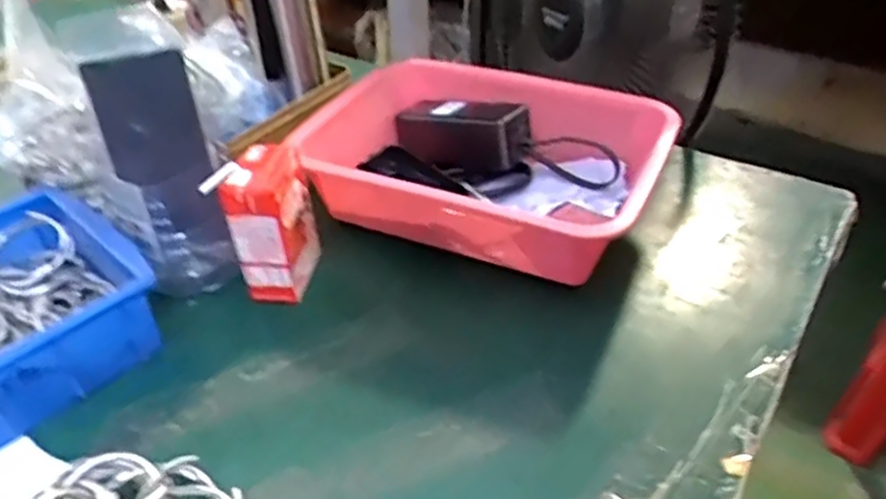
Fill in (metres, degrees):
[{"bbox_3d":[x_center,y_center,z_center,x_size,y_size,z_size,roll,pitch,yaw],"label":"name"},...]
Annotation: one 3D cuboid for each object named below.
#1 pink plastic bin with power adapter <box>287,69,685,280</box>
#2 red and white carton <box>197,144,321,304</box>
[{"bbox_3d":[0.041,-0.076,0.616,0.282,0.110,0.212,16,41,21],"label":"pink plastic bin with power adapter"},{"bbox_3d":[-0.133,-0.020,0.541,0.049,0.109,0.077,7,39,11],"label":"red and white carton"}]

